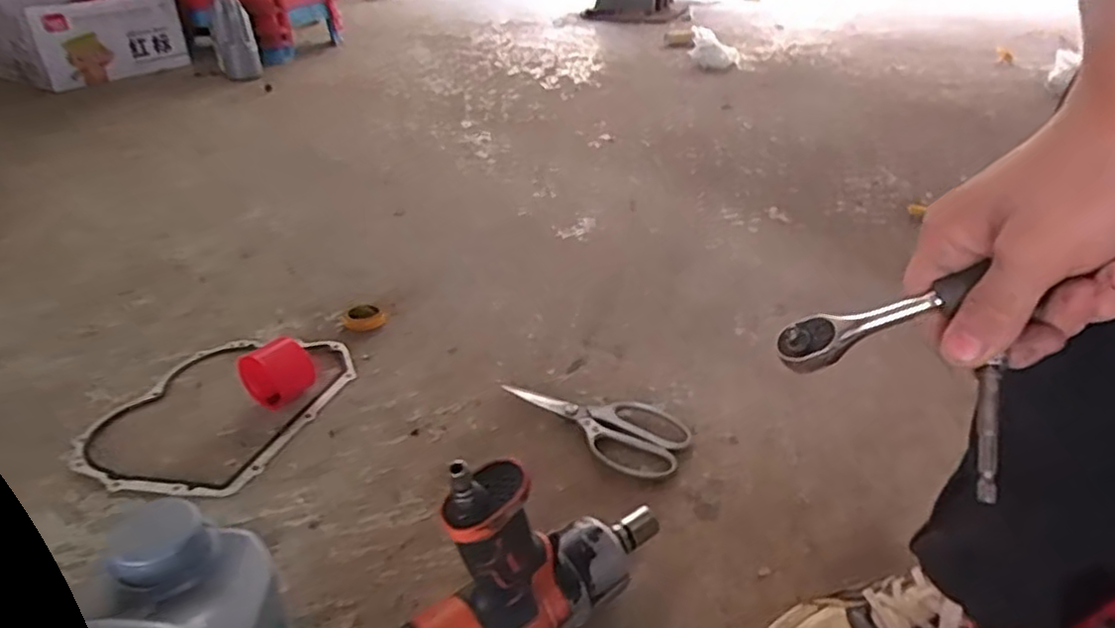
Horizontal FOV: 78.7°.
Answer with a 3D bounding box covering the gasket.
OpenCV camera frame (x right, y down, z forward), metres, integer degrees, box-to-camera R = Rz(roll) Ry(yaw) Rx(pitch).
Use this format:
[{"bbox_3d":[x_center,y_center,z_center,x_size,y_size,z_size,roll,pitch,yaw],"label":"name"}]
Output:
[{"bbox_3d":[-0.357,0.094,0.733,0.206,0.007,0.266,11,33,16],"label":"gasket"}]

